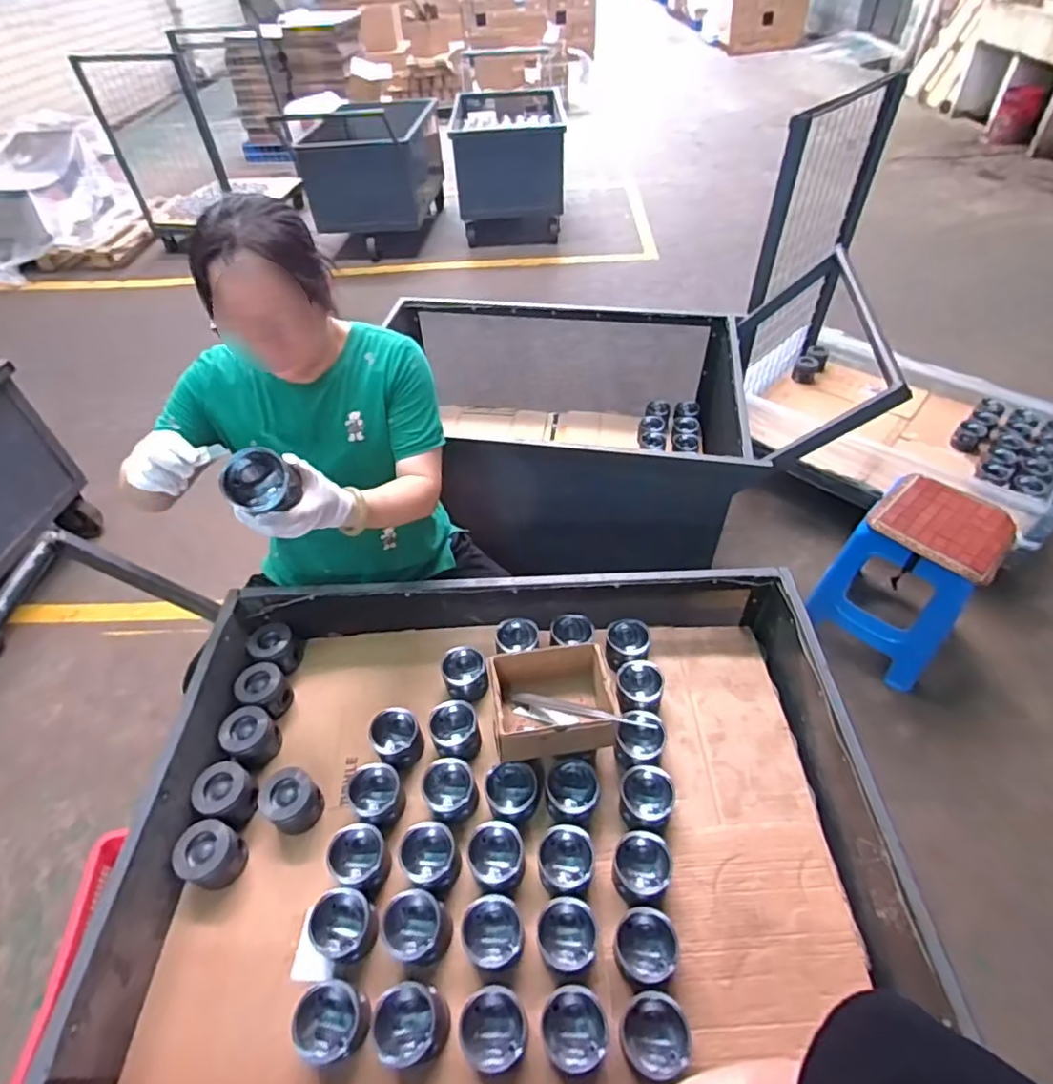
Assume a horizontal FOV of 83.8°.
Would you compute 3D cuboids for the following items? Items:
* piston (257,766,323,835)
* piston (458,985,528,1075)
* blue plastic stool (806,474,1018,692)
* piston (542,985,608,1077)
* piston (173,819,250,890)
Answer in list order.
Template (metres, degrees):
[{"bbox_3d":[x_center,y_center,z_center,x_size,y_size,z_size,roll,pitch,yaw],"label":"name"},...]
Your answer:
[{"bbox_3d":[-0.392,0.436,0.986,0.085,0.066,0.087,-37,55,-27],"label":"piston"},{"bbox_3d":[-0.043,0.632,0.760,0.086,0.055,0.083,-2,47,2],"label":"piston"},{"bbox_3d":[1.039,0.084,1.596,0.309,0.426,0.326,-35,54,-26],"label":"blue plastic stool"},{"bbox_3d":[0.061,0.629,0.757,0.084,0.063,0.090,-14,48,-10],"label":"piston"},{"bbox_3d":[-0.504,0.498,0.936,0.093,0.060,0.085,-2,47,2],"label":"piston"}]

